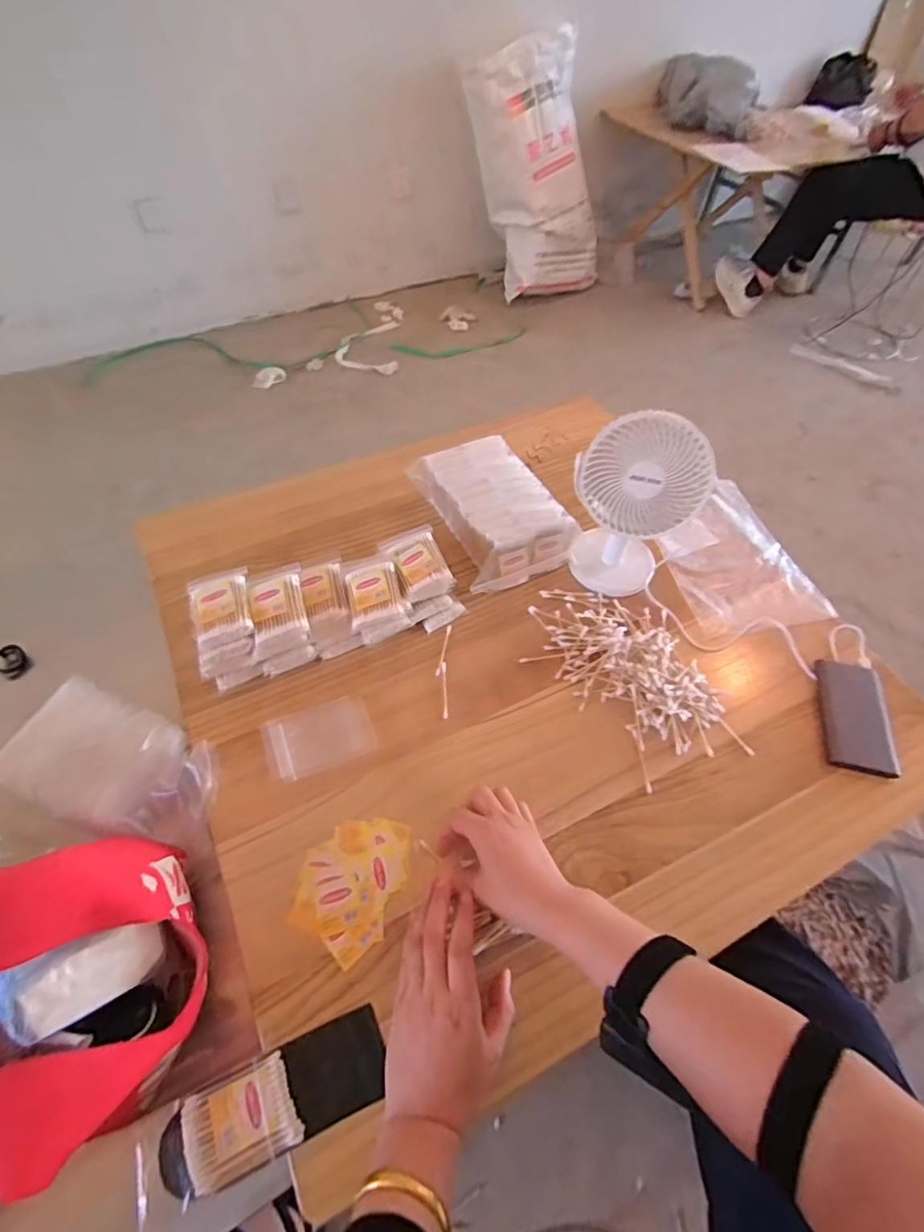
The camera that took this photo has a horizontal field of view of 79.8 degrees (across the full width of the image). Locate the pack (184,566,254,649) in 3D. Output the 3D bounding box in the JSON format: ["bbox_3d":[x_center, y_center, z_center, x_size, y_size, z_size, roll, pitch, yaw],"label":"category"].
[{"bbox_3d":[-0.260,-0.012,0.595,0.060,0.025,0.093,-14,56,-13],"label":"pack"}]

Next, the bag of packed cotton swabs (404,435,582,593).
[{"bbox_3d":[0.041,-0.147,0.768,0.158,0.081,0.216,-21,58,-18],"label":"bag of packed cotton swabs"}]

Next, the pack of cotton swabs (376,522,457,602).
[{"bbox_3d":[-0.053,-0.063,0.653,0.063,0.026,0.100,-18,57,-16],"label":"pack of cotton swabs"}]

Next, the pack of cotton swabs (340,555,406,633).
[{"bbox_3d":[-0.102,-0.032,0.626,0.058,0.029,0.094,-10,55,-11],"label":"pack of cotton swabs"}]

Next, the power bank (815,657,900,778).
[{"bbox_3d":[0.452,0.113,0.636,0.076,0.015,0.139,11,54,4],"label":"power bank"}]

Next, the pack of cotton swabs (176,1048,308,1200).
[{"bbox_3d":[-0.168,0.385,0.421,0.079,0.010,0.060,-19,57,-16],"label":"pack of cotton swabs"}]

